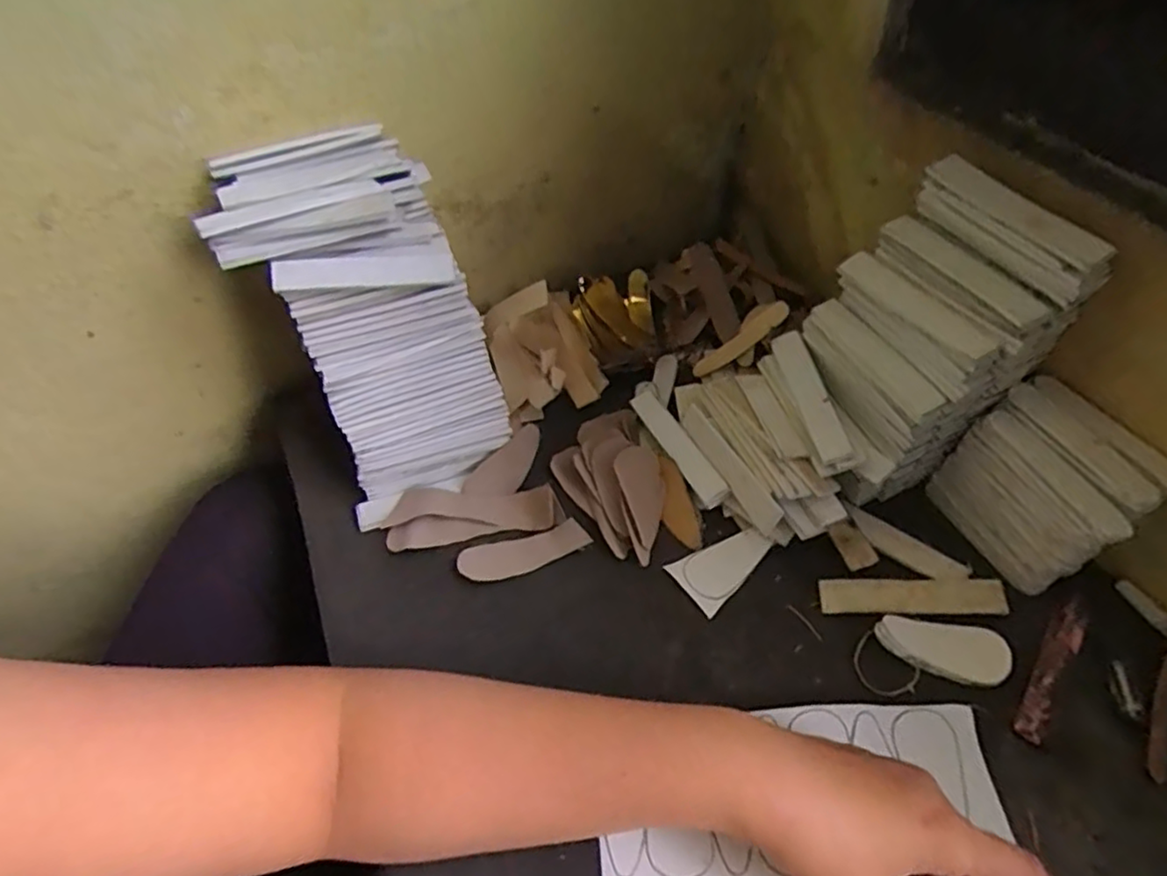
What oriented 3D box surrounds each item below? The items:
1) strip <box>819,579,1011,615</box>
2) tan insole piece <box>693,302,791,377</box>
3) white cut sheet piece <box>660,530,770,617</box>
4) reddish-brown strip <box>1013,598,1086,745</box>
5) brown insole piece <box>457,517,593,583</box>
[{"bbox_3d":[0.203,0.098,0.398,0.108,0.006,0.022,-1,53,5],"label":"strip"},{"bbox_3d":[0.121,-0.078,0.505,0.087,0.010,0.028,-39,44,32],"label":"tan insole piece"},{"bbox_3d":[0.091,0.081,0.421,0.064,0.004,0.039,-33,57,-19],"label":"white cut sheet piece"},{"bbox_3d":[0.269,0.131,0.371,0.017,0.004,0.094,33,62,26],"label":"reddish-brown strip"},{"bbox_3d":[-0.039,0.076,0.428,0.085,0.009,0.029,-12,54,-2],"label":"brown insole piece"}]

